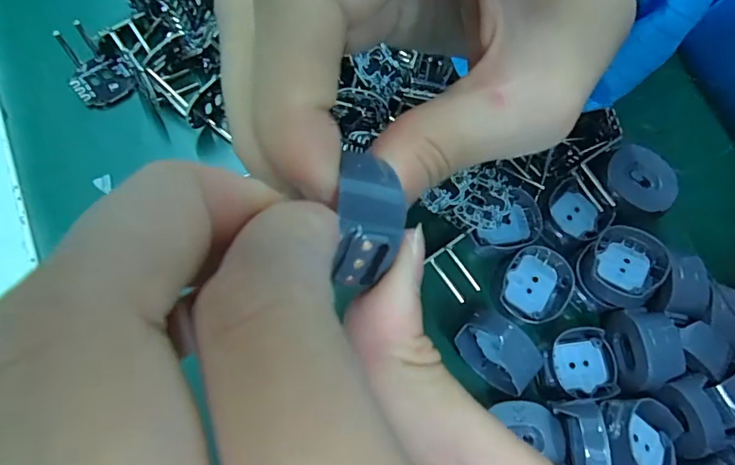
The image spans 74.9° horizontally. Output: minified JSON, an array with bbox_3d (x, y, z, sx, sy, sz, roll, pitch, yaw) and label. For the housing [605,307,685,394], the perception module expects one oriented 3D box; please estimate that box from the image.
[{"bbox_3d":[0.097,0.041,0.168,0.020,0.015,0.027,-2,71,-7],"label":"housing"}]

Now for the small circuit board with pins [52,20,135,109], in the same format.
[{"bbox_3d":[-0.110,-0.067,0.192,0.022,0.009,0.034,-32,77,-16],"label":"small circuit board with pins"}]

